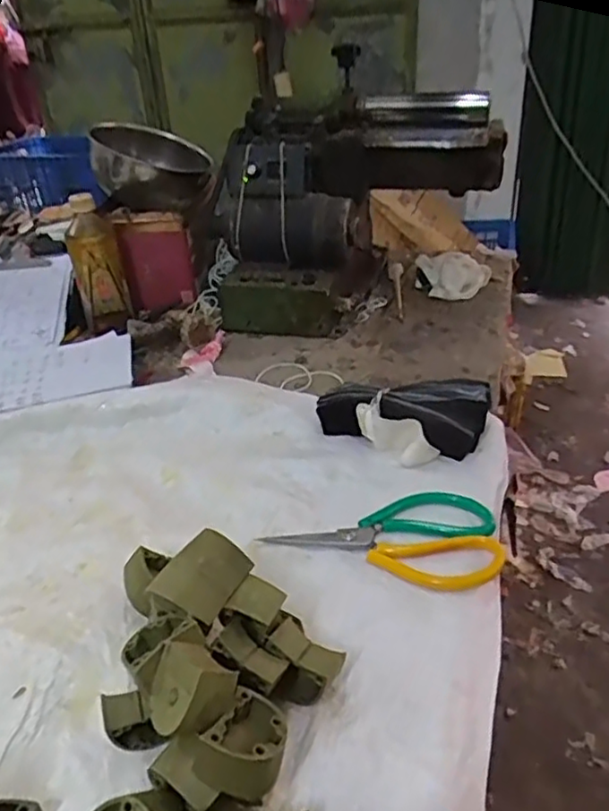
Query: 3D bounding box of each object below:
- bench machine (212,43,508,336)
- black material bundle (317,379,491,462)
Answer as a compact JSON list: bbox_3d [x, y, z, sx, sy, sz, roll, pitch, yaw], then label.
[{"bbox_3d":[0.055,-0.274,0.889,0.359,0.252,0.249,-10,33,-8],"label":"bench machine"},{"bbox_3d":[0.094,0.013,0.629,0.166,0.055,0.063,2,32,9],"label":"black material bundle"}]

